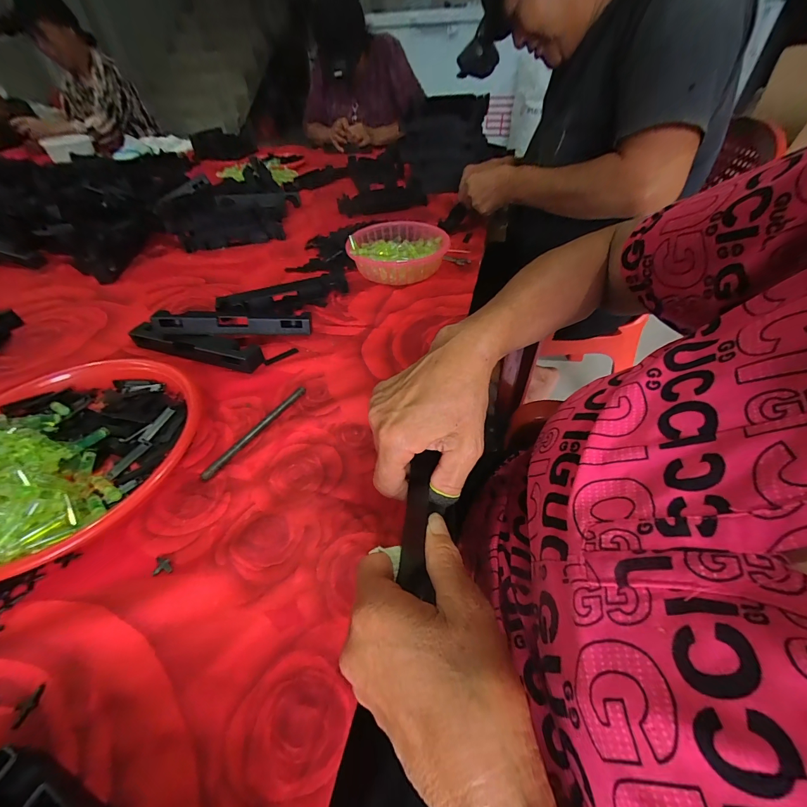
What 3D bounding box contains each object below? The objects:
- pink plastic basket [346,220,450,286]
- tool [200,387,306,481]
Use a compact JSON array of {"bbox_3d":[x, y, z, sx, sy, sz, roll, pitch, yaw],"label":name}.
[{"bbox_3d":[-0.008,-0.261,0.616,0.169,0.055,0.150,-4,45,-2],"label":"pink plastic basket"},{"bbox_3d":[-0.152,0.027,0.378,0.009,0.007,0.138,22,50,22],"label":"tool"}]

